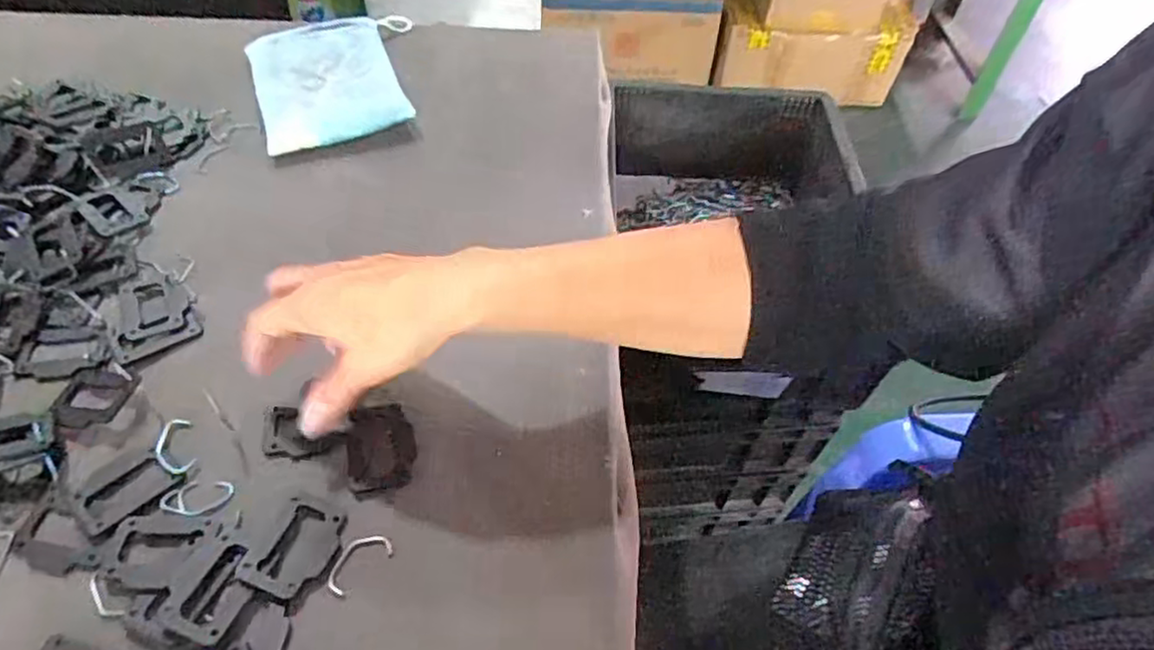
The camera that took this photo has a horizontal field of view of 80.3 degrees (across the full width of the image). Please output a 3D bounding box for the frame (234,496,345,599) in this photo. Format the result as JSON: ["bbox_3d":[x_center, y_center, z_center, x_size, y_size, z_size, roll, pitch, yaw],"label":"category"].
[{"bbox_3d":[-0.144,0.114,0.352,0.036,0.005,0.049,20,54,13],"label":"frame"}]

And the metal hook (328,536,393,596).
[{"bbox_3d":[-0.114,0.120,0.353,0.035,0.004,0.020,-36,59,-26],"label":"metal hook"}]

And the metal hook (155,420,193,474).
[{"bbox_3d":[-0.226,0.067,0.381,0.018,0.004,0.035,-18,53,-15],"label":"metal hook"}]

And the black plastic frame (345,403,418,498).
[{"bbox_3d":[-0.111,0.069,0.386,0.037,0.006,0.053,-7,53,-7],"label":"black plastic frame"}]

